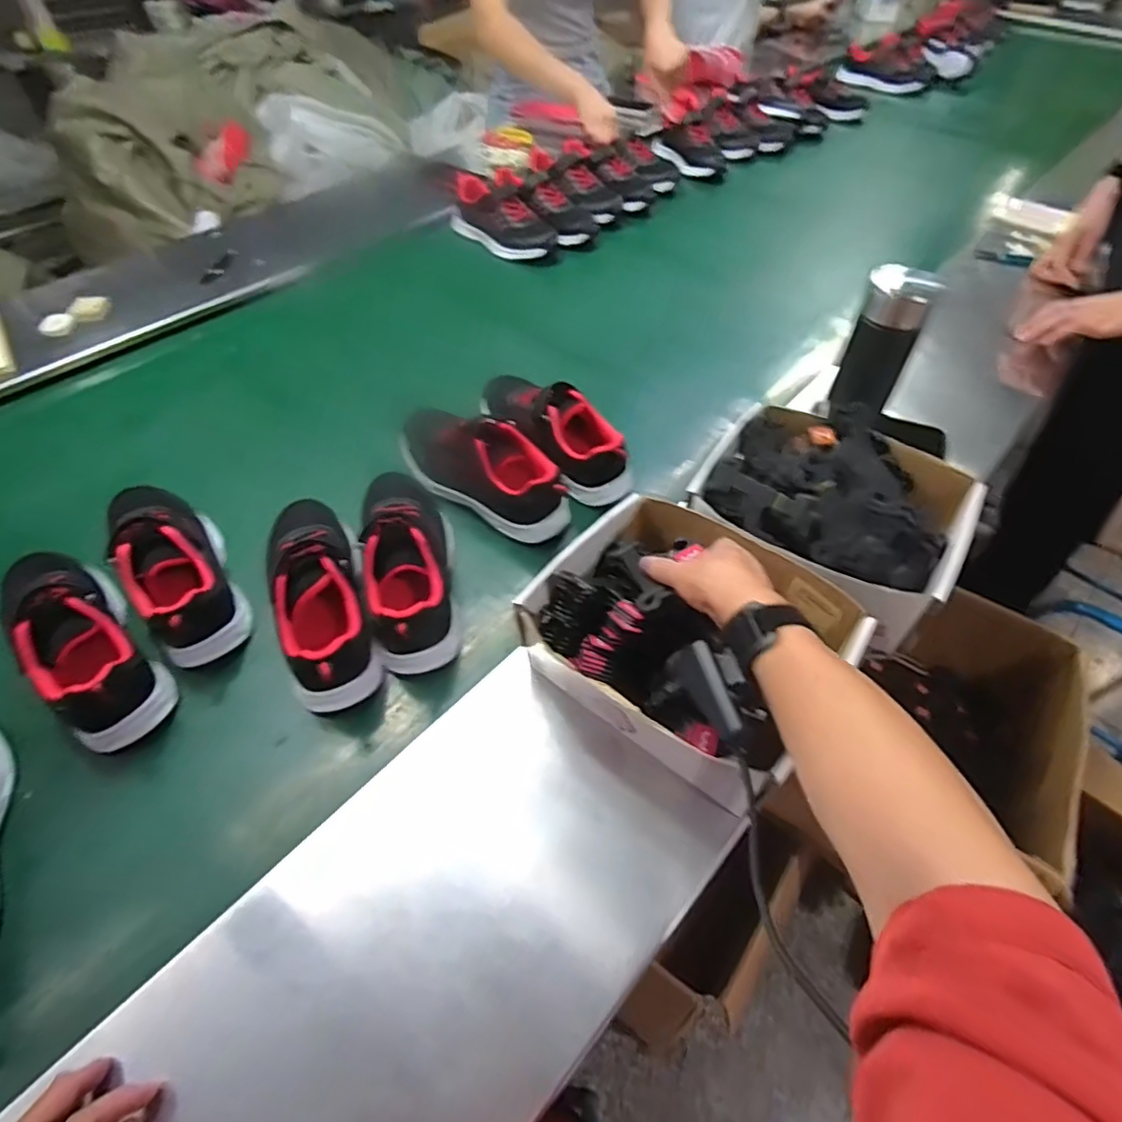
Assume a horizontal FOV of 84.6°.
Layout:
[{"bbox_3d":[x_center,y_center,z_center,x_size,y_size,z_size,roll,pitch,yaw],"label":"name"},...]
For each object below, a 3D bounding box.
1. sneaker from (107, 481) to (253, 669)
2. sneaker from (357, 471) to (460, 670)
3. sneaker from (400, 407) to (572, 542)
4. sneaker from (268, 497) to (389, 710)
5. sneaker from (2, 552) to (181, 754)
[{"bbox_3d":[-0.393,-0.003,0.613,0.089,0.085,0.225,-28,56,-21],"label":"sneaker"},{"bbox_3d":[-0.154,-0.007,0.620,0.088,0.076,0.222,-10,52,-9],"label":"sneaker"},{"bbox_3d":[-0.096,-0.106,0.705,0.228,0.084,0.087,23,54,17],"label":"sneaker"},{"bbox_3d":[-0.238,0.027,0.590,0.082,0.079,0.237,-19,54,-16],"label":"sneaker"},{"bbox_3d":[-0.440,0.063,0.562,0.075,0.084,0.223,-36,60,-26],"label":"sneaker"}]

